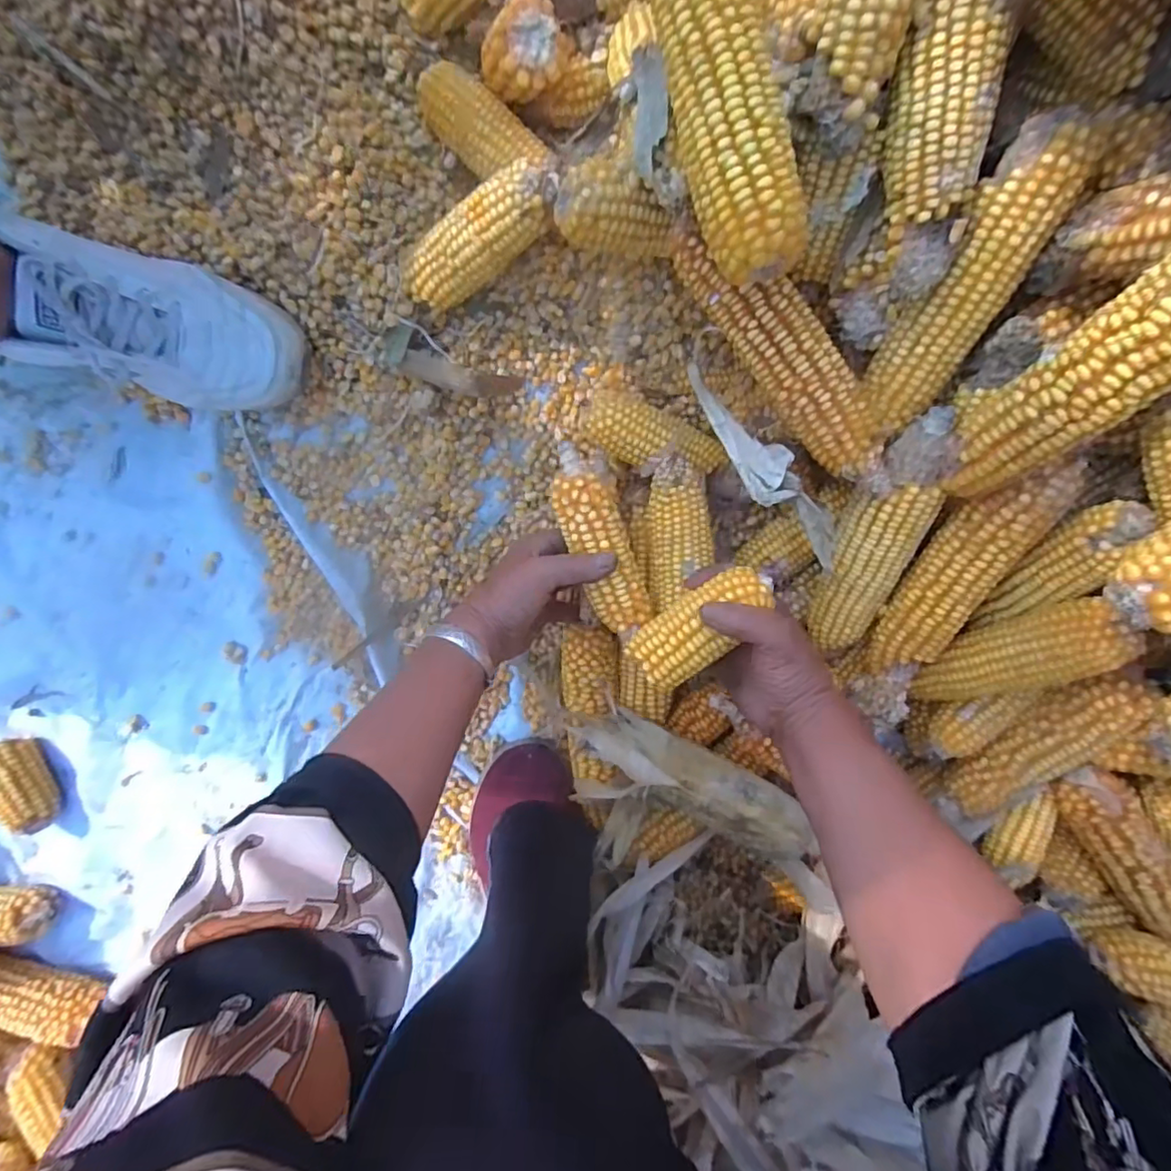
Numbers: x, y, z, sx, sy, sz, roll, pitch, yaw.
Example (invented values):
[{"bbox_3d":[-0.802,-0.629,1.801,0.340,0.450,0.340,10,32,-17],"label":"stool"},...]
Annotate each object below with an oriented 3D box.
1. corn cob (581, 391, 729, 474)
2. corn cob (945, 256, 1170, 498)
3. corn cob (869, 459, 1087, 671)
[{"bbox_3d":[0.051,-0.114,0.470,0.115,0.044,0.049,31,98,-4],"label":"corn cob"},{"bbox_3d":[0.257,-0.110,0.290,0.048,0.180,0.049,31,57,-4],"label":"corn cob"},{"bbox_3d":[0.250,-0.009,0.398,0.049,0.040,0.181,20,128,-2],"label":"corn cob"}]

